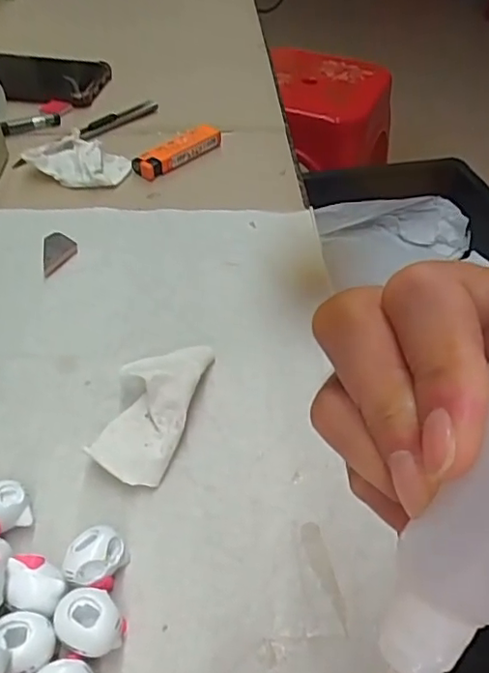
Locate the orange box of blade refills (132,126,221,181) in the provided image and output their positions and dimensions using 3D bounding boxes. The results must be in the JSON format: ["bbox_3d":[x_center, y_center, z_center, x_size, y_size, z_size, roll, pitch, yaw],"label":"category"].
[{"bbox_3d":[-0.053,-0.152,0.477,0.022,0.015,0.078,36,55,28],"label":"orange box of blade refills"}]

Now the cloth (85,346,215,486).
[{"bbox_3d":[-0.044,0.032,0.292,0.037,0.024,0.083,11,47,13],"label":"cloth"}]

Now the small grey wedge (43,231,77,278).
[{"bbox_3d":[-0.122,-0.056,0.387,0.021,0.005,0.035,-9,45,-6],"label":"small grey wedge"}]

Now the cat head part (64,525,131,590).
[{"bbox_3d":[-0.061,0.092,0.241,0.021,0.020,0.023,4,46,7],"label":"cat head part"}]

